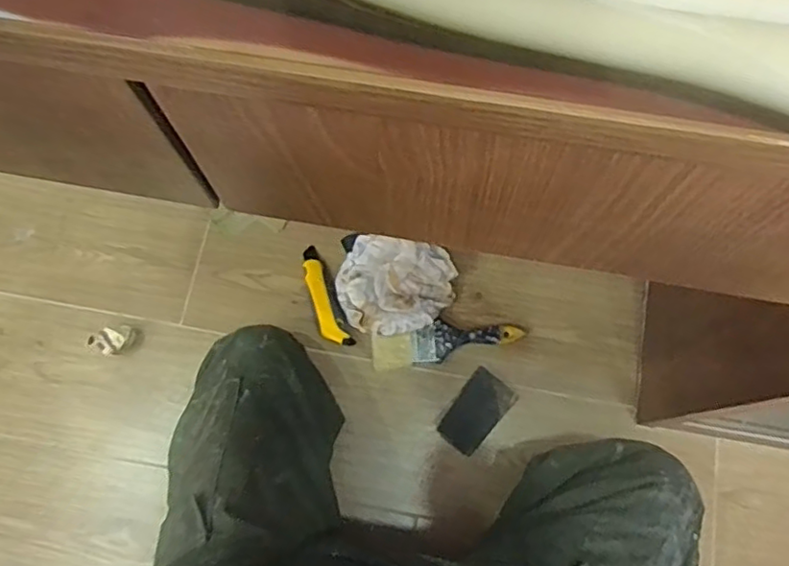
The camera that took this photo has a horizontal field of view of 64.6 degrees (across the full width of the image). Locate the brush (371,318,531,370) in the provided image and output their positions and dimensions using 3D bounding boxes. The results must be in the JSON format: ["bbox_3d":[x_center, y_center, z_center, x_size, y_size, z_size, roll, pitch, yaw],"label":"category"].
[{"bbox_3d":[0.078,0.083,0.923,0.219,0.019,0.055,-12,75,-4],"label":"brush"}]

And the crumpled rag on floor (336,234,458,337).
[{"bbox_3d":[0.000,0.002,0.933,0.174,0.038,0.154,12,74,3],"label":"crumpled rag on floor"}]

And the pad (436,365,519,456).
[{"bbox_3d":[0.118,0.185,0.902,0.068,0.013,0.115,39,78,10],"label":"pad"}]

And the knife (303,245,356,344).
[{"bbox_3d":[-0.110,0.021,0.940,0.038,0.020,0.167,-23,75,-6],"label":"knife"}]

